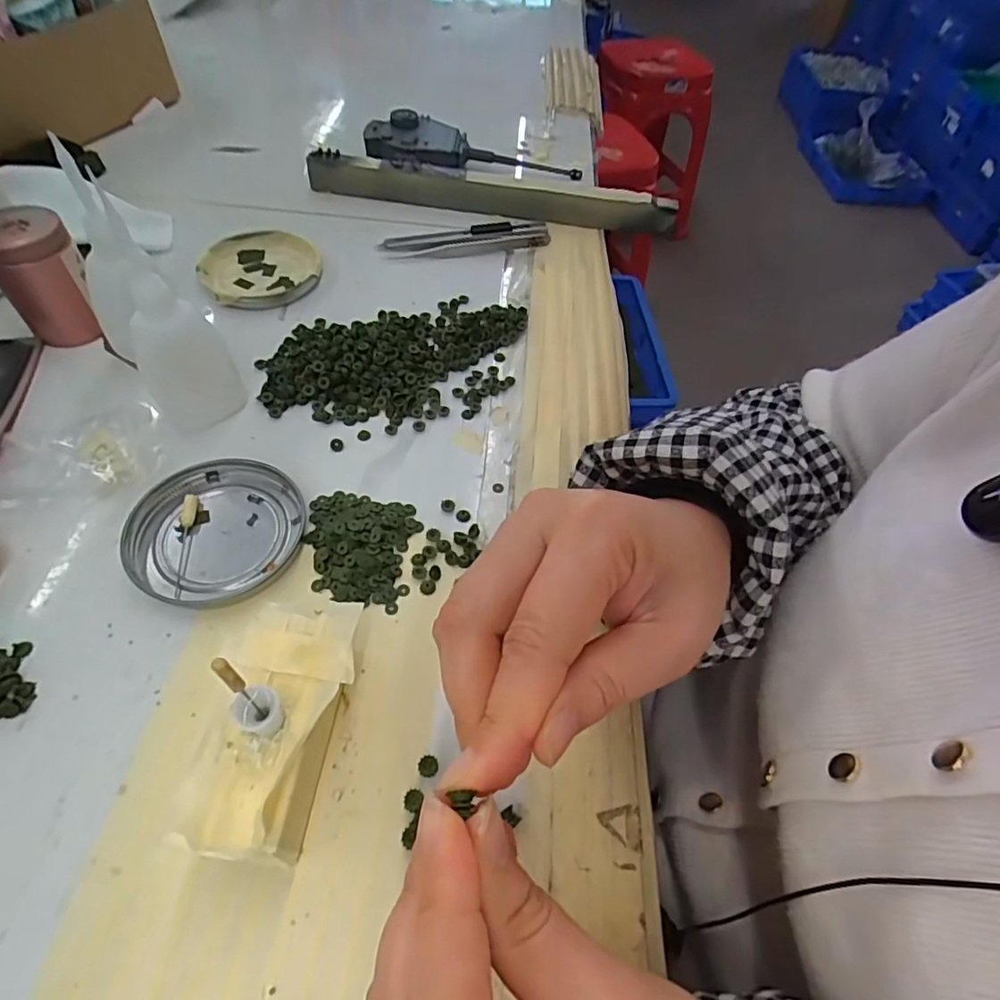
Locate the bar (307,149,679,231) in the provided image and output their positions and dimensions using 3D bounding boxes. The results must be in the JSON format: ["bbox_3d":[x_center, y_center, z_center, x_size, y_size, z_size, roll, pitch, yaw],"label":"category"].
[{"bbox_3d":[-0.008,-0.249,0.457,0.294,0.031,0.015,10,54,2],"label":"bar"}]

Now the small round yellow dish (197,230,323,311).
[{"bbox_3d":[-0.167,-0.163,0.395,0.078,0.009,0.080,3,54,-4],"label":"small round yellow dish"}]

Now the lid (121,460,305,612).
[{"bbox_3d":[-0.136,0.013,0.272,0.080,0.007,0.074,3,54,-4],"label":"lid"}]

